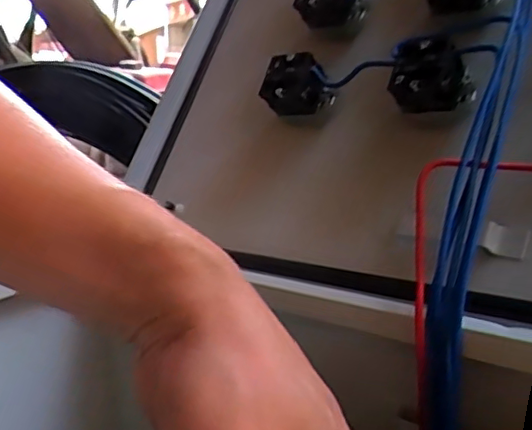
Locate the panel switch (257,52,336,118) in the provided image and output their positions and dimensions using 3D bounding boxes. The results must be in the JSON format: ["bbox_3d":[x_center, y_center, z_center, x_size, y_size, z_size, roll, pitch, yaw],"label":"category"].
[{"bbox_3d":[0.019,-0.080,0.364,0.043,0.036,0.023,1,14,6],"label":"panel switch"}]

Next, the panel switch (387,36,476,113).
[{"bbox_3d":[0.087,-0.072,0.308,0.043,0.036,0.024,3,14,15],"label":"panel switch"}]

